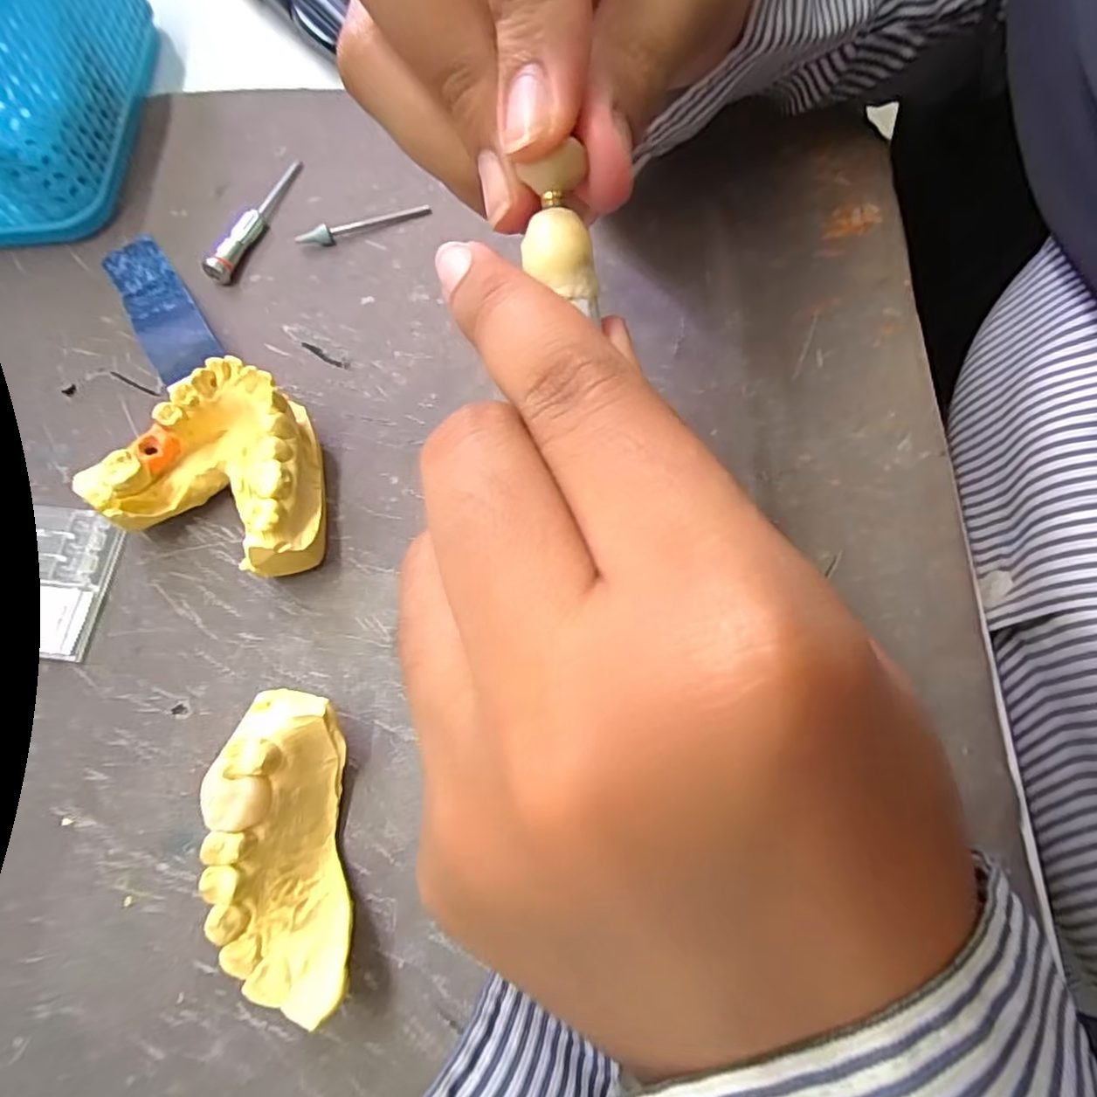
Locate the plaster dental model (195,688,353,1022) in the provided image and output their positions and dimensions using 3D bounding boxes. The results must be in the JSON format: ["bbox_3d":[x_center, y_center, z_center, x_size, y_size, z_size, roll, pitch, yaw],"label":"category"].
[{"bbox_3d":[-0.063,0.071,0.153,0.026,0.027,0.068,-9,71,-2],"label":"plaster dental model"}]

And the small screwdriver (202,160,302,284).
[{"bbox_3d":[-0.106,-0.121,0.229,0.007,0.009,0.060,20,73,8],"label":"small screwdriver"}]

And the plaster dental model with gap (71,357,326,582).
[{"bbox_3d":[-0.089,-0.022,0.184,0.060,0.029,0.052,19,73,7],"label":"plaster dental model with gap"}]

